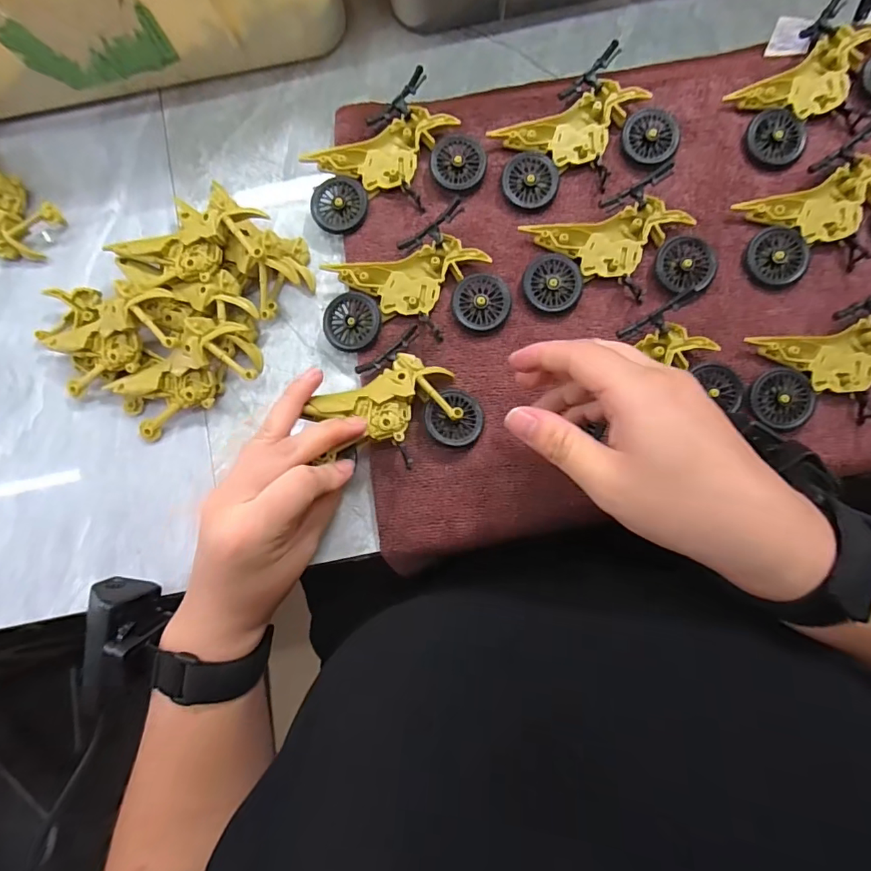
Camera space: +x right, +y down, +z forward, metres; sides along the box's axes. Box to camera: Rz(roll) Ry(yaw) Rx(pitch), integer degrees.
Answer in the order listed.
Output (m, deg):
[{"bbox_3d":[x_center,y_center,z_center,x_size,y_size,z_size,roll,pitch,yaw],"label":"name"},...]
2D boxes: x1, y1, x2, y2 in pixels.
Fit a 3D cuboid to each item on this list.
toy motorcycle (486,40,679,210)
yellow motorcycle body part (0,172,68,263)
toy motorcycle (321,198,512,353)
[{"bbox_3d":[0.094,-0.200,0.326,0.113,0.019,0.074,-24,81,0],"label":"toy motorcycle"},{"bbox_3d":[-0.309,-0.164,0.347,0.089,0.018,0.050,41,86,8],"label":"yellow motorcycle body part"},{"bbox_3d":[-0.017,-0.091,0.316,0.113,0.021,0.074,-22,81,0],"label":"toy motorcycle"}]

